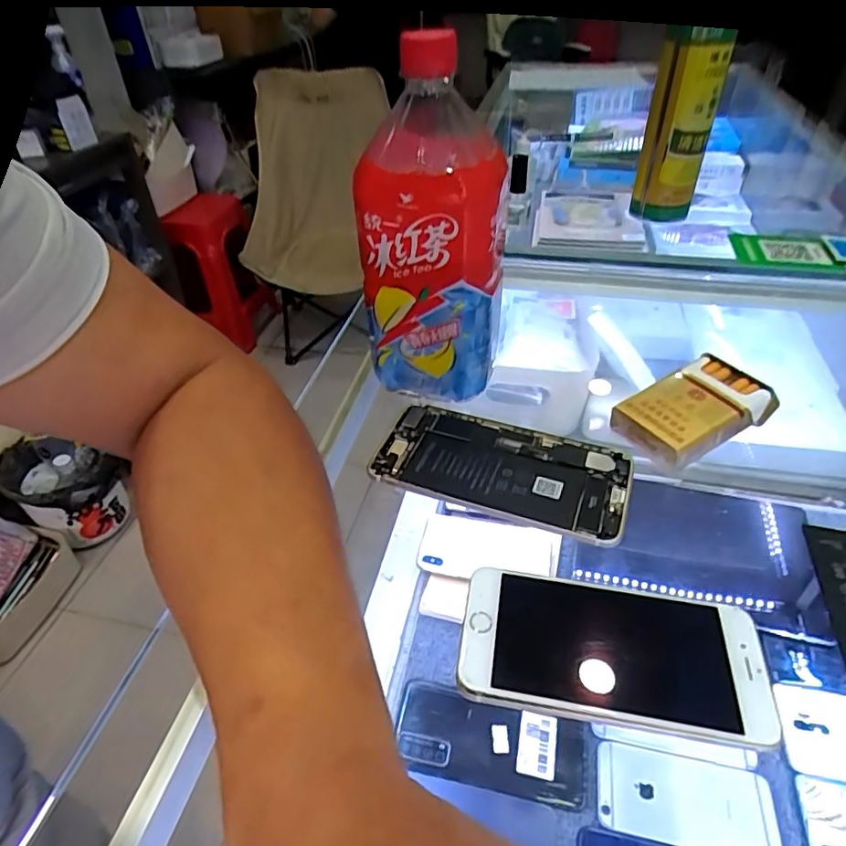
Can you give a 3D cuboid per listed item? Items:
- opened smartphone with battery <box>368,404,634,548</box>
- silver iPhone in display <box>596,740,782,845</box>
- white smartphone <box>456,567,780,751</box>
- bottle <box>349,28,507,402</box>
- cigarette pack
[{"bbox_3d":[0.048,0.027,0.356,0.154,0.010,0.077,12,42,16],"label":"opened smartphone with battery"},{"bbox_3d":[0.212,0.304,0.456,0.137,0.013,0.063,7,43,12],"label":"silver iPhone in display"},{"bbox_3d":[0.086,0.104,0.261,0.133,0.009,0.066,5,41,9],"label":"white smartphone"},{"bbox_3d":[0.006,-0.120,0.365,0.088,0.198,0.088,4,41,7],"label":"bottle"},{"bbox_3d":[0.183,-0.009,0.379,0.095,0.029,0.058,-21,44,-20],"label":"cigarette pack"}]

